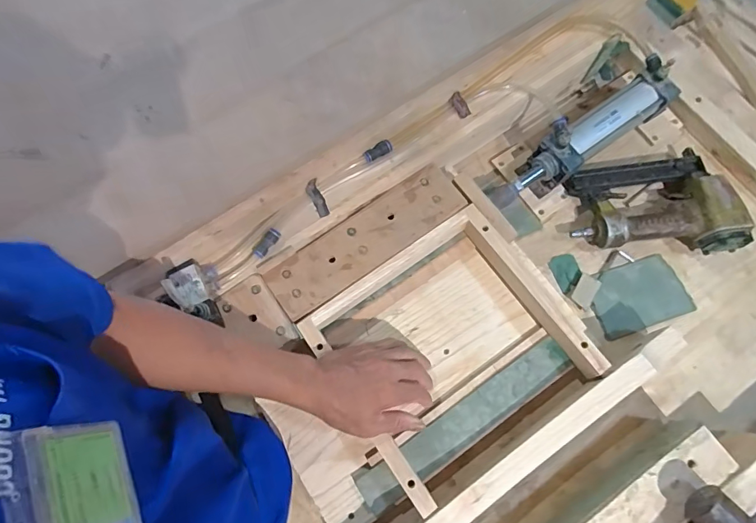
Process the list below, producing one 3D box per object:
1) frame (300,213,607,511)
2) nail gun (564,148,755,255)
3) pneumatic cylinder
[{"bbox_3d":[0.093,0.107,0.559,0.296,0.044,0.265,-34,77,-9],"label":"frame"},{"bbox_3d":[0.393,-0.090,0.621,0.221,0.053,0.152,0,75,1],"label":"nail gun"},{"bbox_3d":[0.293,-0.173,0.628,0.318,0.080,0.068,-36,77,-8],"label":"pneumatic cylinder"}]

